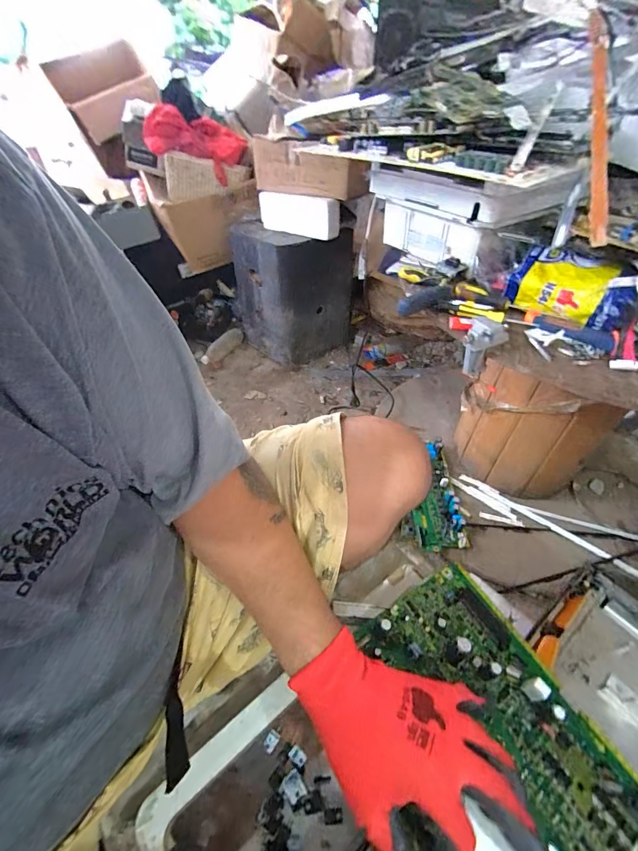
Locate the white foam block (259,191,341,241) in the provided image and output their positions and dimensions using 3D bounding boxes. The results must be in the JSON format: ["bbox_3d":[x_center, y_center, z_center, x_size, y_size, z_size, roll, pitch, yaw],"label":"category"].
[{"bbox_3d":[-0.065,-0.608,1.078,0.272,0.094,0.048,29,50,25],"label":"white foam block"}]

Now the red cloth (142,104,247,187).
[{"bbox_3d":[-0.381,-0.868,1.140,0.286,0.152,0.056,18,18,-17],"label":"red cloth"}]

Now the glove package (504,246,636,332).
[{"bbox_3d":[0.360,-0.200,0.538,0.152,0.072,0.072,23,48,21],"label":"glove package"}]

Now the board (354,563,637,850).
[{"bbox_3d":[0.155,0.279,0.302,0.182,0.049,0.290,-23,47,-22],"label":"board"}]

